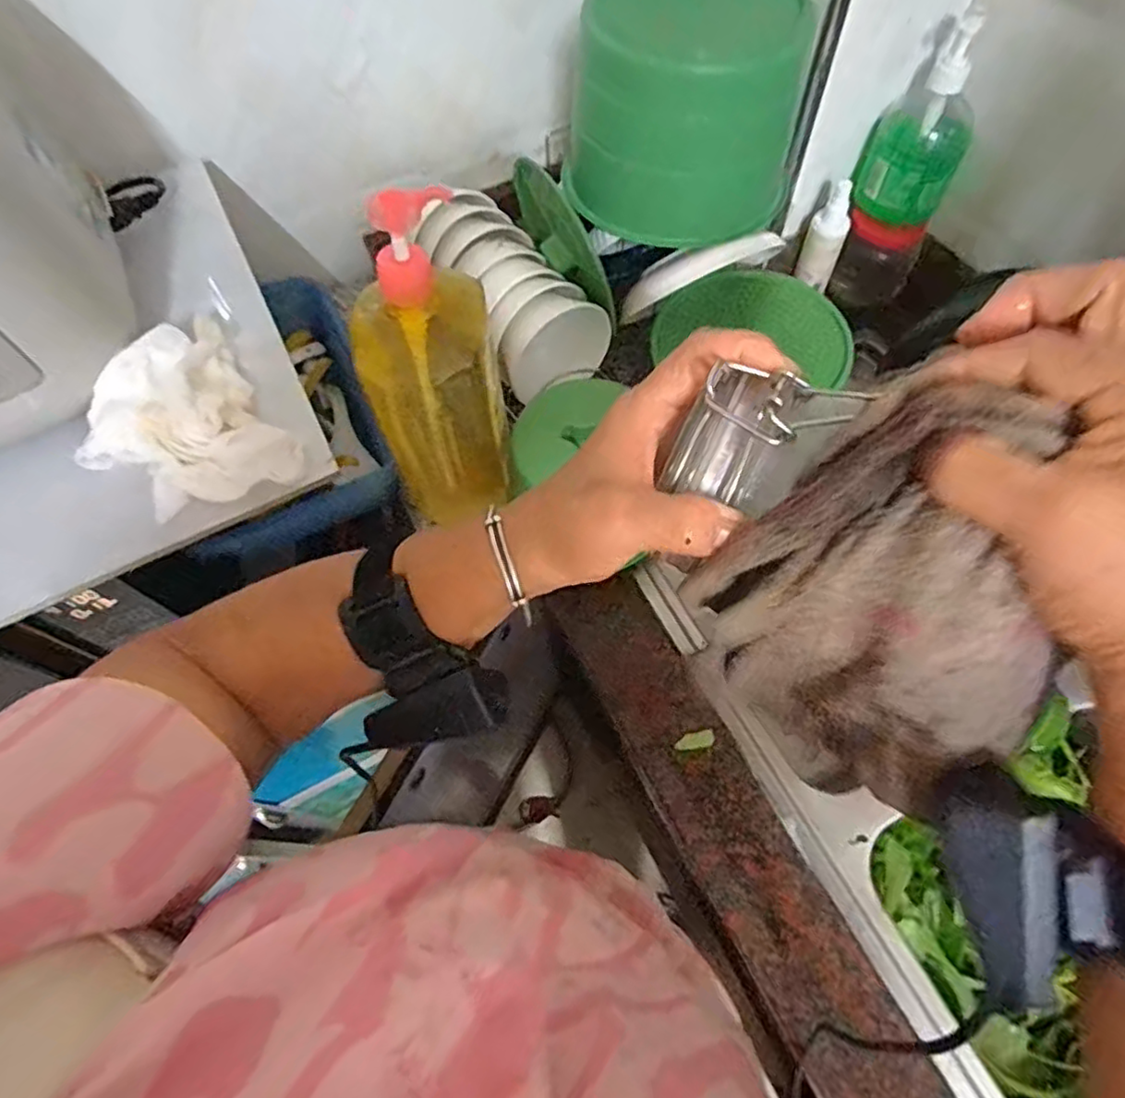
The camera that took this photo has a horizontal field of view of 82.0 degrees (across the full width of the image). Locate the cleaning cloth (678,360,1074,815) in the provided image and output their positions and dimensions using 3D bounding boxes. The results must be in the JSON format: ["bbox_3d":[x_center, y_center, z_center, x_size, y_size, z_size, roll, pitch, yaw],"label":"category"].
[{"bbox_3d":[0.116,0.028,0.247,0.116,0.157,0.087,34,70,18],"label":"cleaning cloth"}]

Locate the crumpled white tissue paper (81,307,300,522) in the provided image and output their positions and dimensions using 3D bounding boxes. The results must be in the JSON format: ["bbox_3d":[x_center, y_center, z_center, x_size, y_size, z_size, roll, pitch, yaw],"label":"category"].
[{"bbox_3d":[-0.258,-0.084,0.431,0.111,0.038,0.150,-36,67,-14],"label":"crumpled white tissue paper"}]

